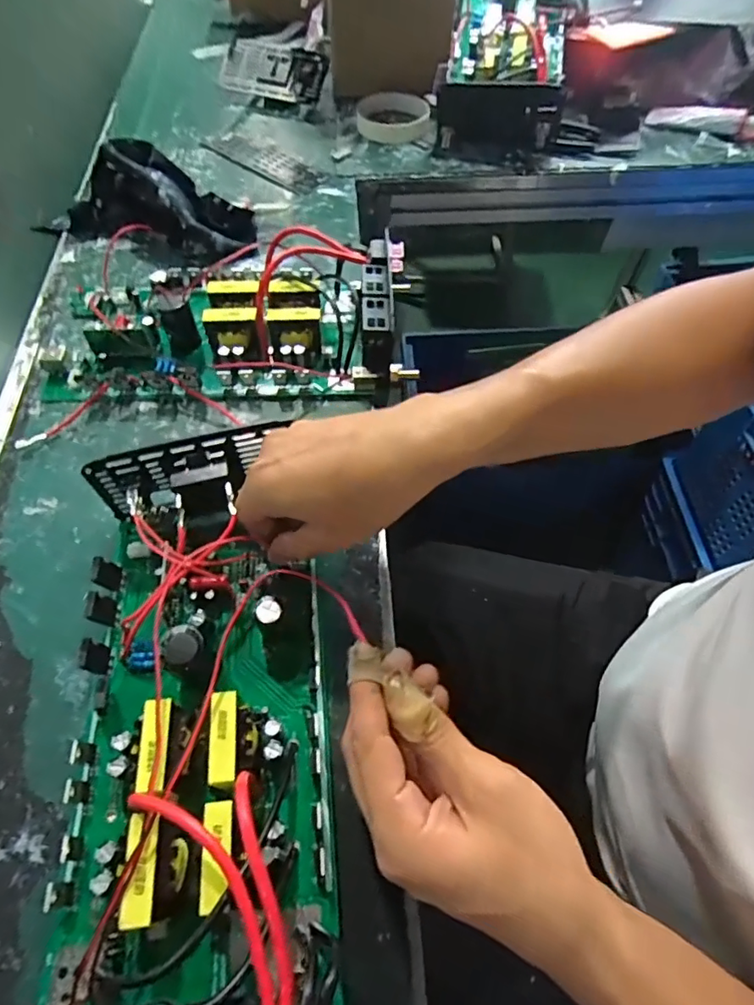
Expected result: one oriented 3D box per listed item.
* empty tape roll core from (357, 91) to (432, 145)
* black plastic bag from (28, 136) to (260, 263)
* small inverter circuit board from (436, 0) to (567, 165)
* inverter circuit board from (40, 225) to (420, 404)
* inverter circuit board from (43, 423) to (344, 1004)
[{"bbox_3d":[0.020,-0.444,0.612,0.084,0.021,0.090,2,60,0],"label":"empty tape roll core"},{"bbox_3d":[-0.223,-0.283,0.491,0.211,0.067,0.077,12,61,6],"label":"black plastic bag"},{"bbox_3d":[0.144,-0.519,0.601,0.125,0.077,0.260,6,75,3],"label":"small inverter circuit board"},{"bbox_3d":[-0.118,-0.157,0.422,0.282,0.058,0.150,-3,60,-2],"label":"inverter circuit board"},{"bbox_3d":[-0.094,0.100,0.266,0.140,0.071,0.312,-9,57,-6],"label":"inverter circuit board"}]

